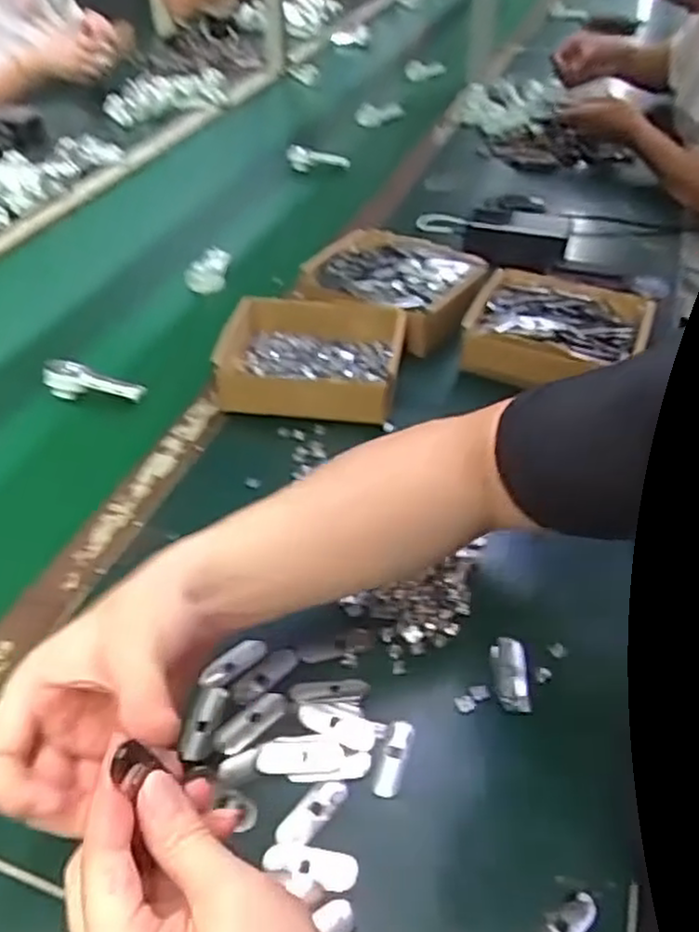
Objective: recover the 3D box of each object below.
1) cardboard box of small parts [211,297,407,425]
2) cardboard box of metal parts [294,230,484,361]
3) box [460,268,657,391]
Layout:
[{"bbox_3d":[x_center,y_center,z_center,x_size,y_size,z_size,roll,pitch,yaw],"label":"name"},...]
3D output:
[{"bbox_3d":[-0.036,-0.106,0.737,0.176,0.055,0.140,2,42,4],"label":"cardboard box of small parts"},{"bbox_3d":[0.048,-0.199,0.836,0.192,0.054,0.179,19,45,21],"label":"cardboard box of metal parts"},{"bbox_3d":[0.217,-0.135,0.779,0.176,0.060,0.162,12,43,15],"label":"box"}]

